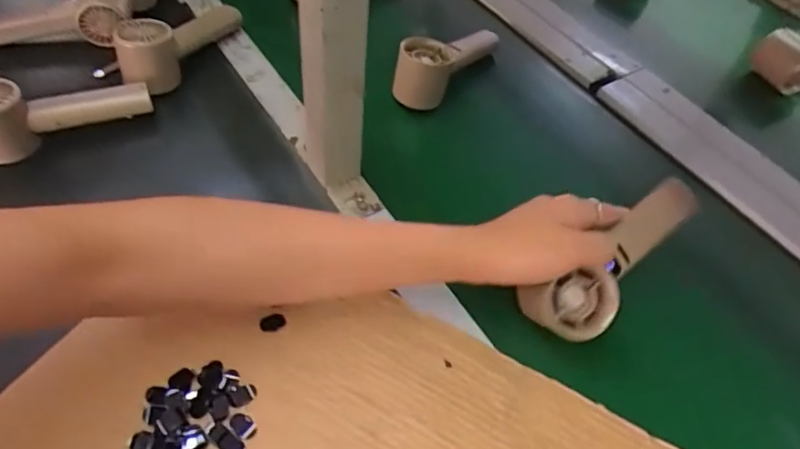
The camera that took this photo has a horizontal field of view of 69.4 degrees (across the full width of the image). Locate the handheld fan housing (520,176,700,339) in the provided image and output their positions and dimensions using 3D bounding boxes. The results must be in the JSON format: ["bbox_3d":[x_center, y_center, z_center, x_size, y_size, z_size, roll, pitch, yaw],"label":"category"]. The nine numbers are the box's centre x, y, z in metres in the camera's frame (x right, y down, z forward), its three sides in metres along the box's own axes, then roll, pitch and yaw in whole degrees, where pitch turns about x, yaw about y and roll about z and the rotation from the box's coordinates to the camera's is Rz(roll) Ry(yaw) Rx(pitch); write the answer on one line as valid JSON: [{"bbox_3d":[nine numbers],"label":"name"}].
[{"bbox_3d":[0.164,0.028,0.454,0.154,0.039,0.059,-42,87,-9],"label":"handheld fan housing"}]

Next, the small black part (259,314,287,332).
[{"bbox_3d":[-0.100,0.078,0.457,0.021,0.010,0.010,-19,55,-18],"label":"small black part"}]

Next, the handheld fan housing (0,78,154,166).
[{"bbox_3d":[-0.334,-0.116,0.565,0.162,0.063,0.056,-22,56,-21],"label":"handheld fan housing"}]

